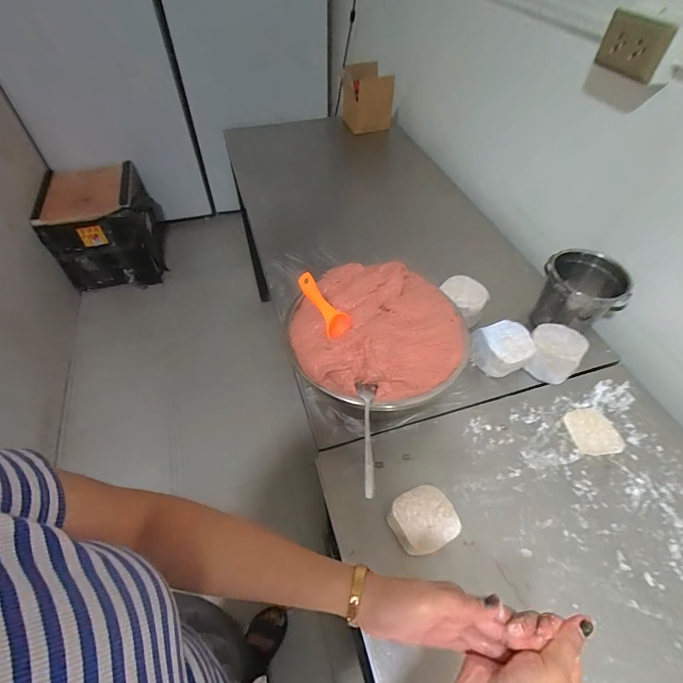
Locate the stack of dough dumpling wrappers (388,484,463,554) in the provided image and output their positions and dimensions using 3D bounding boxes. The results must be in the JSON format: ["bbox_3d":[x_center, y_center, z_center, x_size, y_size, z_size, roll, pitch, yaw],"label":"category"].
[{"bbox_3d":[0.113,0.249,0.535,0.087,0.033,0.076,-21,54,-17],"label":"stack of dough dumpling wrappers"}]

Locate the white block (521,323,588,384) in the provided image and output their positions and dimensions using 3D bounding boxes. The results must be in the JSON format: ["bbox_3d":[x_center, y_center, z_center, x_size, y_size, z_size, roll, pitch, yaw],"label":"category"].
[{"bbox_3d":[0.381,0.023,0.698,0.089,0.074,0.092,30,56,21],"label":"white block"}]

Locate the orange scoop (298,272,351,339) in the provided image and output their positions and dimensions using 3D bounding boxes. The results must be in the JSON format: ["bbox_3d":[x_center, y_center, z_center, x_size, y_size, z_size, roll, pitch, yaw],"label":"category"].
[{"bbox_3d":[-0.024,-0.047,0.519,0.022,0.107,0.034,-9,43,35],"label":"orange scoop"}]

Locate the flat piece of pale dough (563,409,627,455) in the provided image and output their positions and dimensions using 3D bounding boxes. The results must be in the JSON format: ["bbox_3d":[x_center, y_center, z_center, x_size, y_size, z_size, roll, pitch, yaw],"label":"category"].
[{"bbox_3d":[0.418,0.150,0.643,0.079,0.005,0.078,1,51,-1],"label":"flat piece of pale dough"}]

